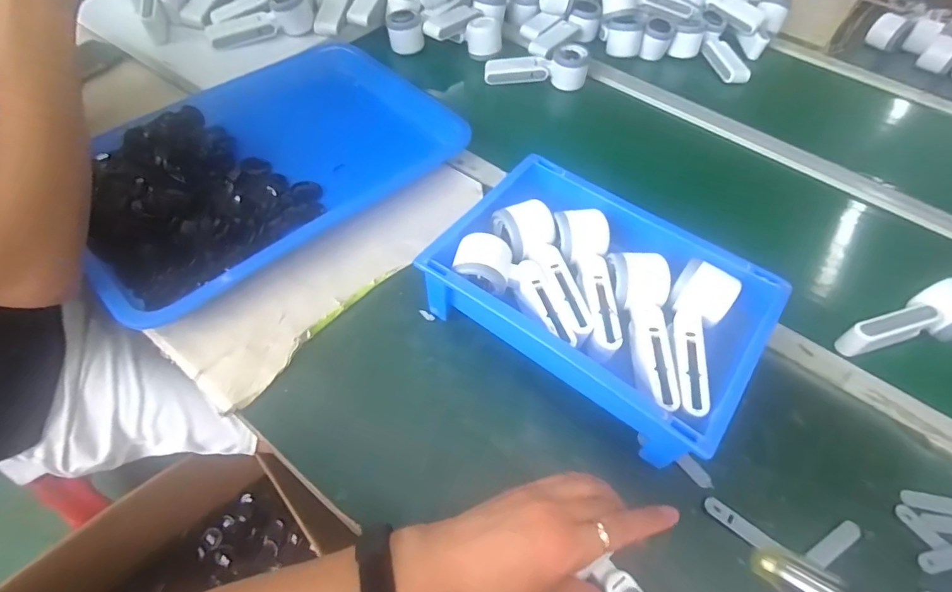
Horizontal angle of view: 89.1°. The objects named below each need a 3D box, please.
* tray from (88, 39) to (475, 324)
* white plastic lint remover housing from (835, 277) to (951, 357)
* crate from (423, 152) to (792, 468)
[{"bbox_3d":[-0.276,-0.185,0.635,0.320,0.044,0.477,39,60,22],"label":"tray"},{"bbox_3d":[0.475,0.038,0.529,0.160,0.057,0.056,-20,58,-18],"label":"white plastic lint remover housing"},{"bbox_3d":[0.122,0.001,0.500,0.296,0.097,0.215,32,58,18],"label":"crate"}]

